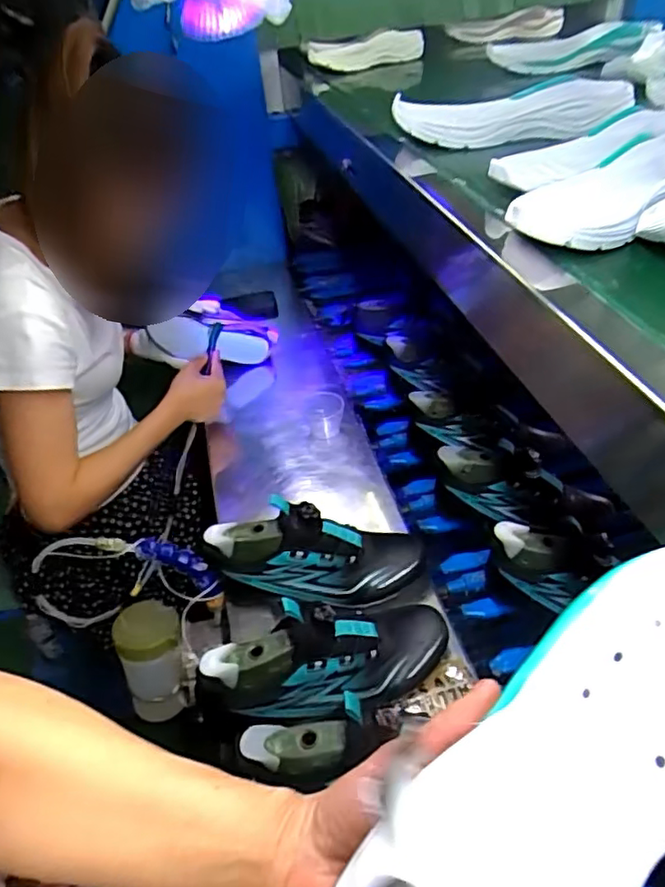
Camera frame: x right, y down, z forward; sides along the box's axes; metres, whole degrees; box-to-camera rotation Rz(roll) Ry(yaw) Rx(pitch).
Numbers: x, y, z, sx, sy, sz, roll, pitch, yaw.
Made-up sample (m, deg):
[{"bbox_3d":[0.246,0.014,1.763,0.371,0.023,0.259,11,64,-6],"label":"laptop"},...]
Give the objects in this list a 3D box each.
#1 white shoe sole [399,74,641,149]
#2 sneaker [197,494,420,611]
[{"bbox_3d":[0.179,-0.346,0.635,0.223,0.054,0.064,19,47,27],"label":"white shoe sole"},{"bbox_3d":[-0.018,0.117,0.666,0.238,0.101,0.077,8,42,-2],"label":"sneaker"}]

